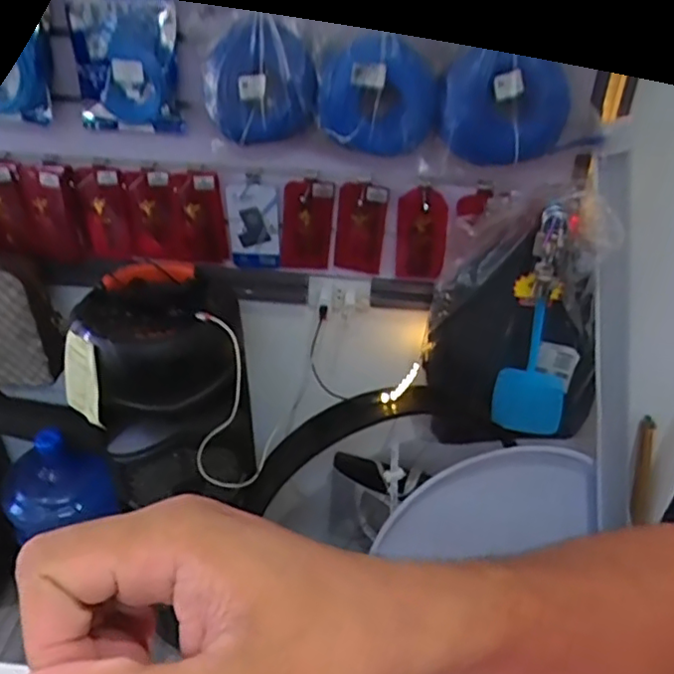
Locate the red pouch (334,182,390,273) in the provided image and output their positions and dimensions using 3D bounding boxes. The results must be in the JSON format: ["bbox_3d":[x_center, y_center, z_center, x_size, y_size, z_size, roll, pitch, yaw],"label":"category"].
[{"bbox_3d":[0.039,-0.181,1.048,0.079,0.180,0.014,9,47,5],"label":"red pouch"}]

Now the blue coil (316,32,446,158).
[{"bbox_3d":[0.059,-0.333,0.857,0.160,0.162,0.048,14,48,-5],"label":"blue coil"}]

